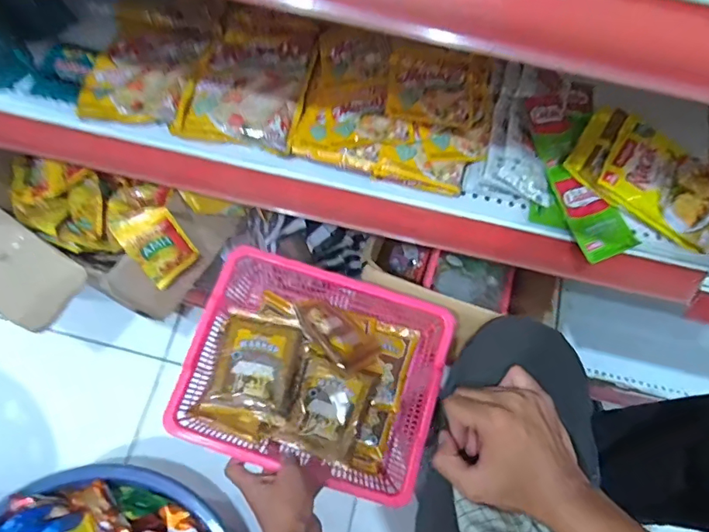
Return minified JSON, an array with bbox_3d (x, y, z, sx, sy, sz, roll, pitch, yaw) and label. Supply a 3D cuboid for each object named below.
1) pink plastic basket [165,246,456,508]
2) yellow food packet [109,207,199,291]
[{"bbox_3d":[-0.045,0.131,0.611,0.294,0.091,0.233,14,70,3],"label":"pink plastic basket"},{"bbox_3d":[-0.254,-0.029,0.644,0.069,0.108,0.026,-39,43,-18],"label":"yellow food packet"}]

